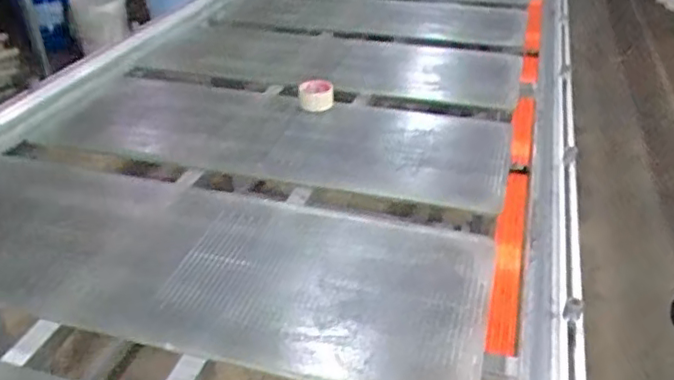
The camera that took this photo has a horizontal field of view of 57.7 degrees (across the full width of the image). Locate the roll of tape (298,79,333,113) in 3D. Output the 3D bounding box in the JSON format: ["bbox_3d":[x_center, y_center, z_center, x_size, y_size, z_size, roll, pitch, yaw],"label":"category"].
[{"bbox_3d":[-0.053,-0.242,1.562,0.087,0.060,0.105,0,34,0],"label":"roll of tape"}]

